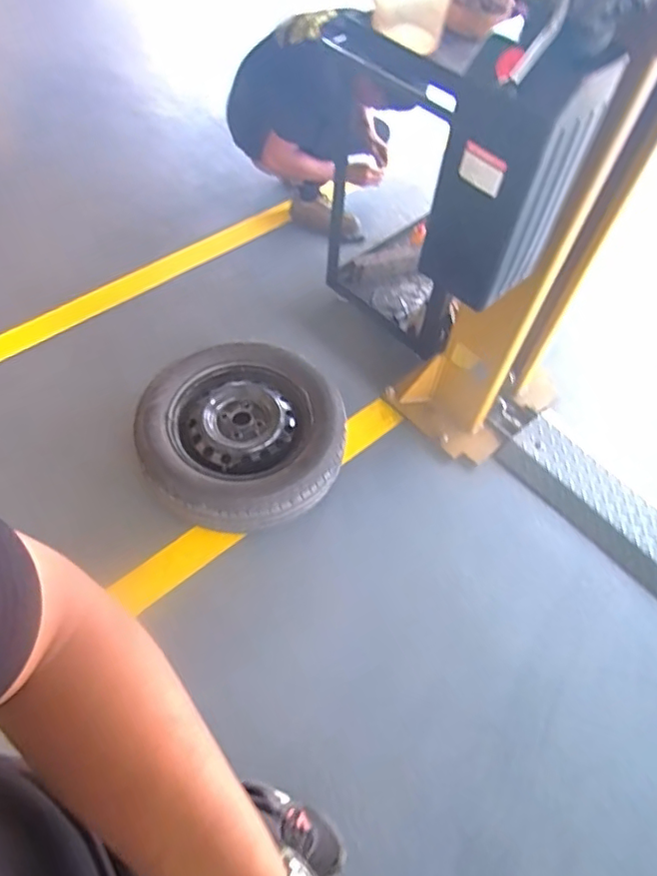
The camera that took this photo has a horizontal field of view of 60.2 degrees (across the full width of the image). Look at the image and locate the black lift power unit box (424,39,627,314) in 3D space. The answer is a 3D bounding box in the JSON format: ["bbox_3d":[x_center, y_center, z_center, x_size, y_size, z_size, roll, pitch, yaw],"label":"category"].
[{"bbox_3d":[0.300,-0.442,0.960,0.188,0.396,0.181,41,63,20],"label":"black lift power unit box"}]

